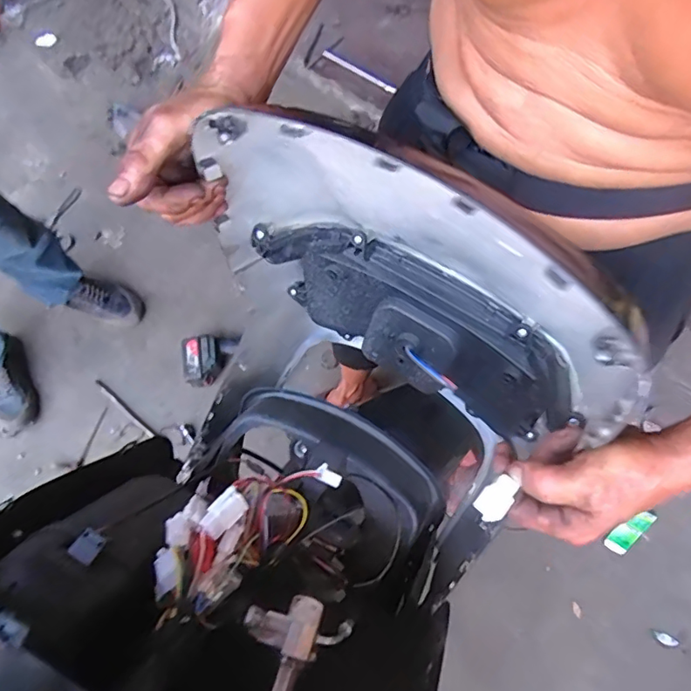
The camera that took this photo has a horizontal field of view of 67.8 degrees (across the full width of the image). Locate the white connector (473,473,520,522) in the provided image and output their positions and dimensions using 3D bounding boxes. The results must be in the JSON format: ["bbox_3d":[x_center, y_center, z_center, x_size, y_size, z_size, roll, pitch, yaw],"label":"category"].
[{"bbox_3d":[0.106,0.109,0.364,0.020,0.008,0.033,42,77,15],"label":"white connector"}]

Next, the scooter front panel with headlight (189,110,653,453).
[{"bbox_3d":[0.067,-0.056,0.475,0.343,0.364,0.119,30,74,12],"label":"scooter front panel with headlight"}]

